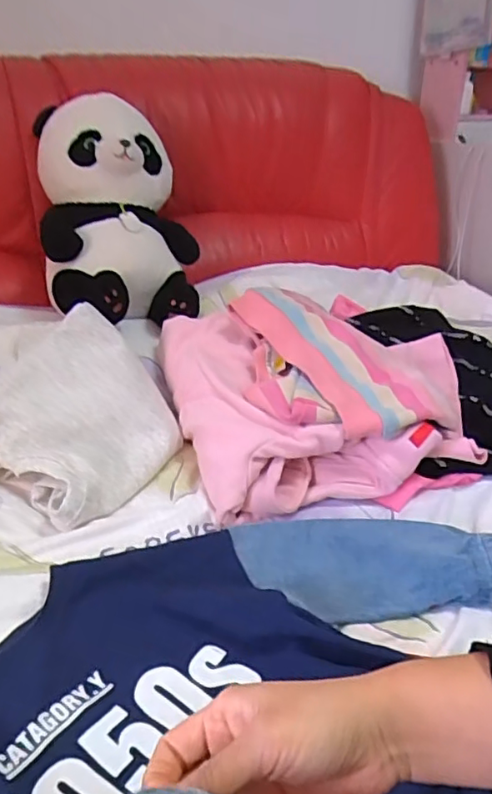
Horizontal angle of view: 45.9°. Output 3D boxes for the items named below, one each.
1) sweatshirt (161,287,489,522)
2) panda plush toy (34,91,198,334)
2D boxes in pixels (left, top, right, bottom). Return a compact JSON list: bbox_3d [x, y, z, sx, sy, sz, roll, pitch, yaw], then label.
[{"bbox_3d":[0.103,-0.028,0.811,0.396,0.099,0.399,-1,48,2],"label":"sweatshirt"},{"bbox_3d":[-0.201,-0.298,0.941,0.256,0.314,0.300,-8,27,-14],"label":"panda plush toy"}]

